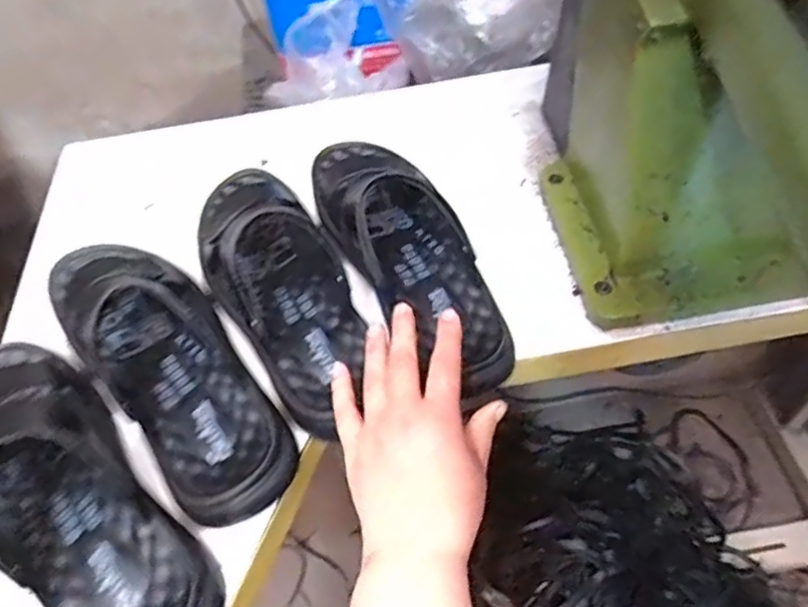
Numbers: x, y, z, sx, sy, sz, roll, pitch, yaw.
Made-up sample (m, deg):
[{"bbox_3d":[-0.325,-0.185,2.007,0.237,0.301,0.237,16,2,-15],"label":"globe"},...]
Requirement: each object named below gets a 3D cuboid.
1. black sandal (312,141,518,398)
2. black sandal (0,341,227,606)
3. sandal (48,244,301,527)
[{"bbox_3d":[0.006,-0.052,0.507,0.096,0.058,0.276,-27,59,-13],"label":"black sandal"},{"bbox_3d":[-0.224,0.125,0.391,0.258,0.080,0.105,35,66,25],"label":"black sandal"},{"bbox_3d":[-0.181,0.032,0.454,0.113,0.075,0.279,-38,61,-19],"label":"sandal"}]

